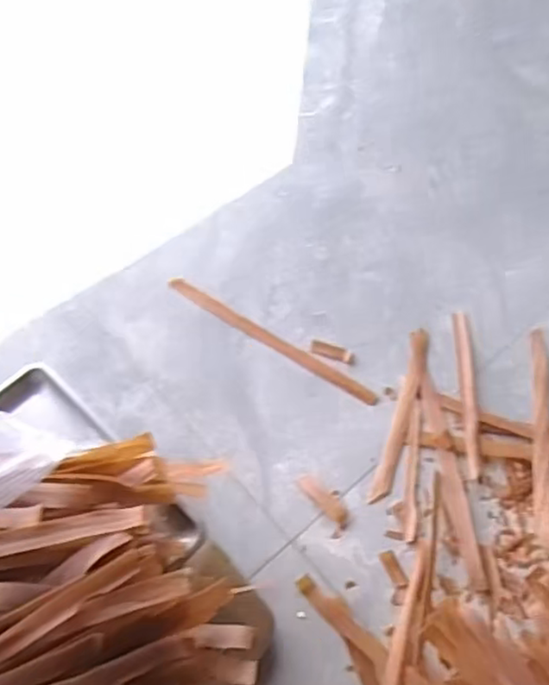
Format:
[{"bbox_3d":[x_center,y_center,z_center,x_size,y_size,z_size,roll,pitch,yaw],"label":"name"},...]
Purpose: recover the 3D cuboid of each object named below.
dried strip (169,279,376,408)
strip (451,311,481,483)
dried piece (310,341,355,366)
[{"bbox_3d":[-0.006,-0.004,0.798,0.289,0.006,0.017,31,63,16],"label":"dried strip"},{"bbox_3d":[0.226,0.054,0.774,0.020,0.006,0.216,4,59,1],"label":"strip"},{"bbox_3d":[0.071,0.011,0.801,0.055,0.004,0.020,19,60,9],"label":"dried piece"}]

